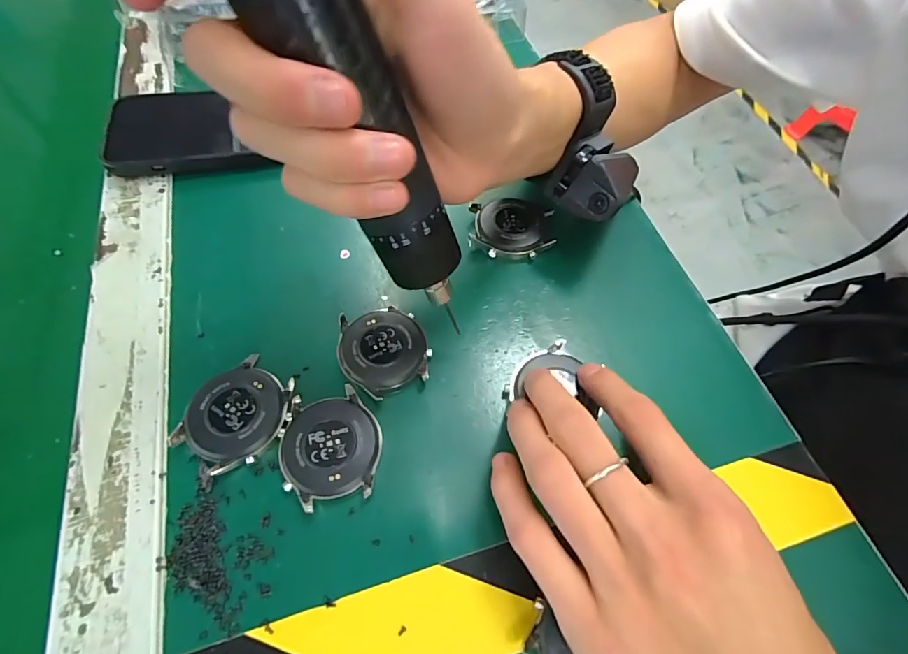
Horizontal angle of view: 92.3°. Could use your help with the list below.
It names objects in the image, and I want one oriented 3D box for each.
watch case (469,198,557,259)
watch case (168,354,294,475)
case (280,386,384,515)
[{"bbox_3d":[0.036,-0.061,0.271,0.049,0.013,0.037,-1,61,-4],"label":"watch case"},{"bbox_3d":[-0.102,0.042,0.208,0.043,0.011,0.049,34,64,15],"label":"watch case"},{"bbox_3d":[-0.057,0.055,0.203,0.044,0.010,0.049,-14,62,-11],"label":"case"}]

